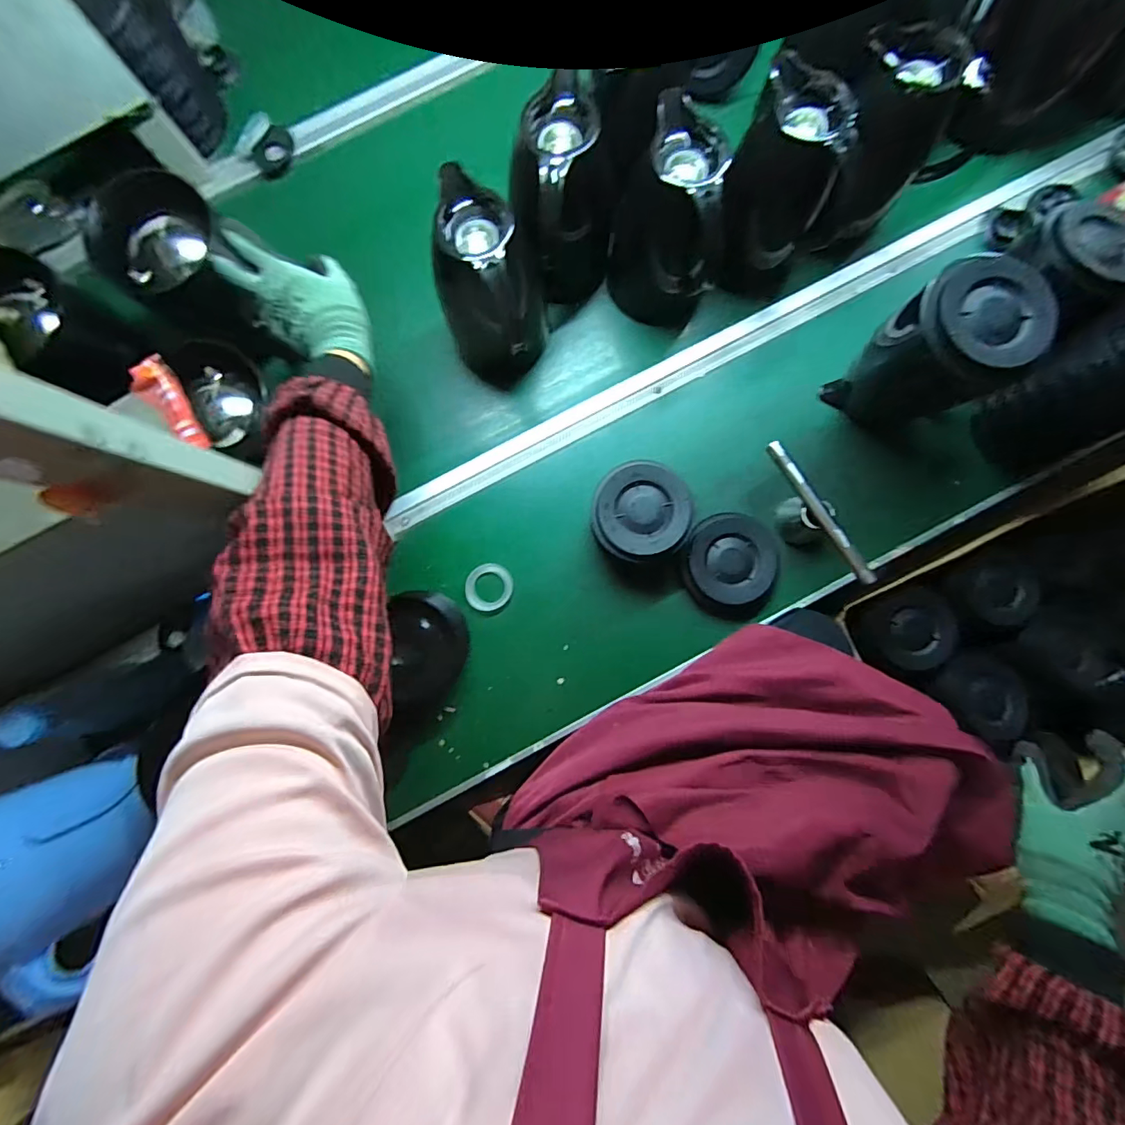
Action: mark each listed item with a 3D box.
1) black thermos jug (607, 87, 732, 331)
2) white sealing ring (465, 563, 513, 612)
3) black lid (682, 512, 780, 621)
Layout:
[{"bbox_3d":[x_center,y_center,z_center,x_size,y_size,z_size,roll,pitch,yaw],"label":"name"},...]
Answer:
[{"bbox_3d":[0.116,-0.371,0.555,0.108,0.191,0.132,5,86,2],"label":"black thermos jug"},{"bbox_3d":[-0.095,0.032,0.633,0.059,0.009,0.061,0,85,1],"label":"white sealing ring"},{"bbox_3d":[0.212,0.006,0.620,0.116,0.029,0.129,0,85,1],"label":"black lid"}]

